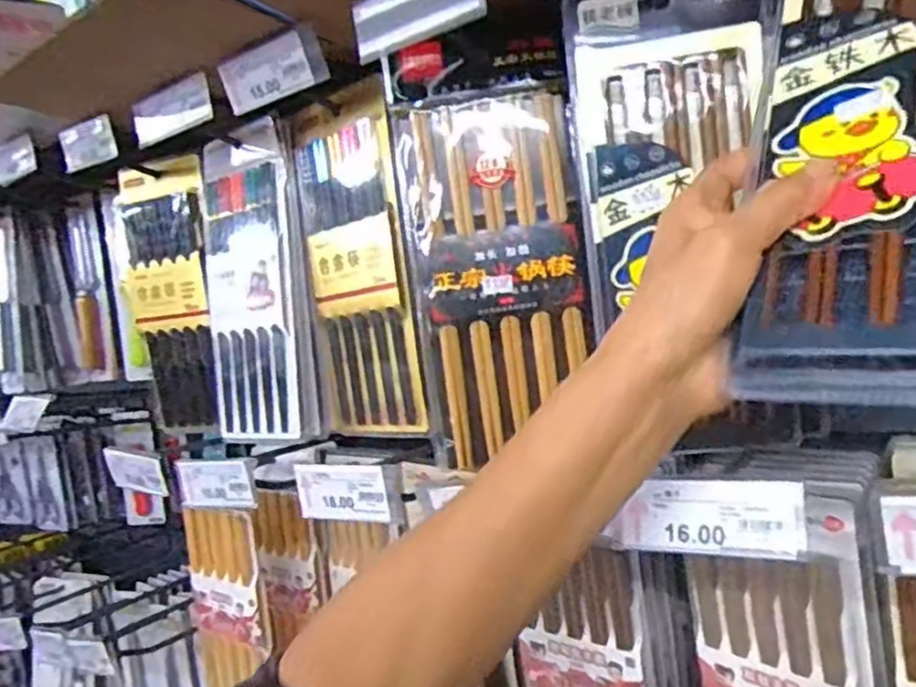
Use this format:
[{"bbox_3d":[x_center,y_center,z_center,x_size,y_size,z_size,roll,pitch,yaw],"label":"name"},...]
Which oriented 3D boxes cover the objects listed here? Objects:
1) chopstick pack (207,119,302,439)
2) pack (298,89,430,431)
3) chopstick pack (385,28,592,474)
[{"bbox_3d":[-0.188,-0.052,0.637,0.110,0.272,0.017,0,2,36],"label":"chopstick pack"},{"bbox_3d":[-0.088,-0.062,0.582,0.018,0.265,0.122,-9,3,-44],"label":"pack"},{"bbox_3d":[0.025,-0.073,0.508,0.121,0.283,0.018,-7,2,11],"label":"chopstick pack"}]

